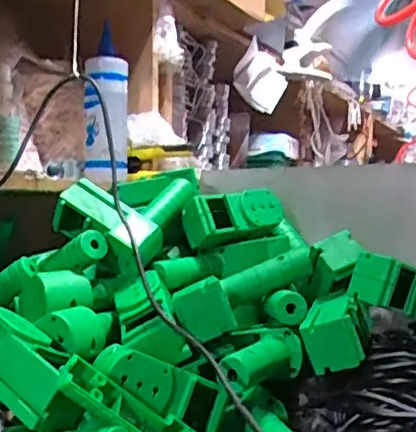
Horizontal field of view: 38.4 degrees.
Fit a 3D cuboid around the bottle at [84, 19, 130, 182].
[{"bbox_3d":[-0.140,-0.151,0.826,0.059,0.199,0.054,1,1,-8],"label":"bottle"}]

